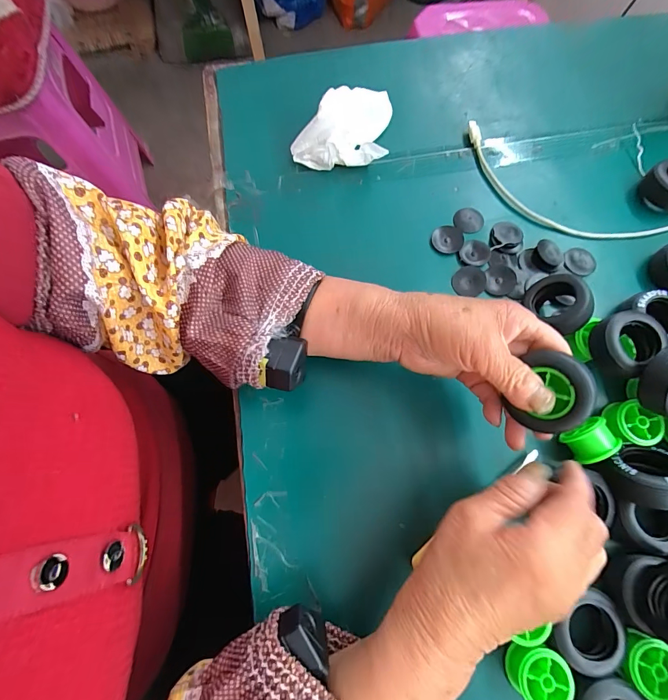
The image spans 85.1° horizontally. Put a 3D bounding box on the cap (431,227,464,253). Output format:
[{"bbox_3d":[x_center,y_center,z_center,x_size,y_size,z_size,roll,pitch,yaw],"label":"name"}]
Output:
[{"bbox_3d":[0.105,-0.103,0.335,0.028,0.004,0.026,0,74,0],"label":"cap"}]

